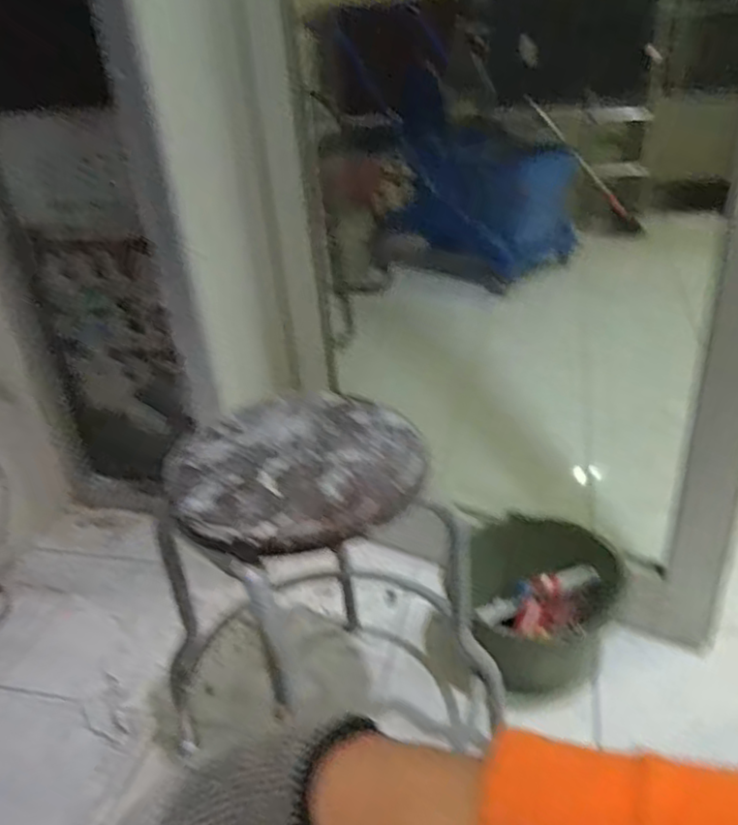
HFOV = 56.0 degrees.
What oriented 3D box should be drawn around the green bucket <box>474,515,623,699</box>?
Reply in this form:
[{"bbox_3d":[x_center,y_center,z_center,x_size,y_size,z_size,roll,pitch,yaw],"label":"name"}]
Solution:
[{"bbox_3d":[0.246,0.268,1.018,0.198,0.161,0.207,-13,32,-16],"label":"green bucket"}]

